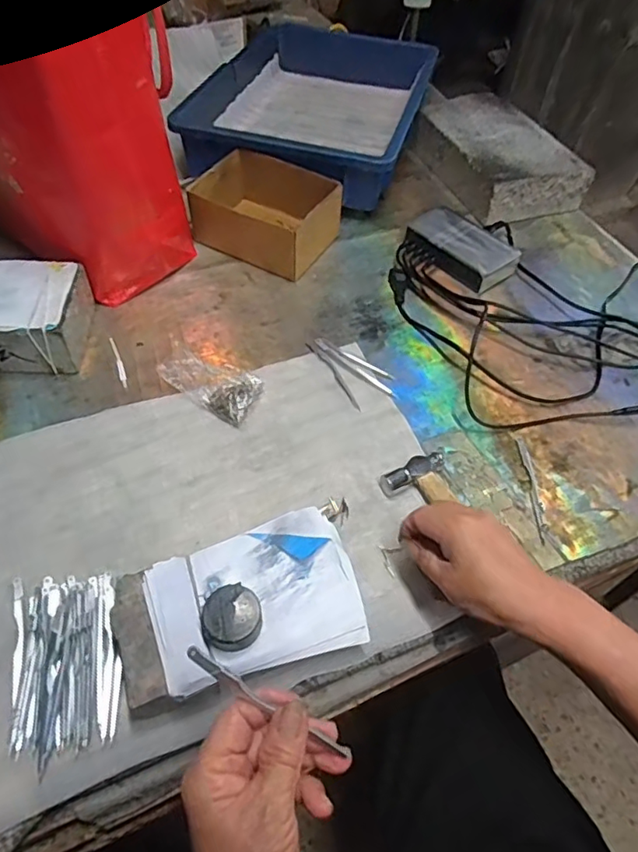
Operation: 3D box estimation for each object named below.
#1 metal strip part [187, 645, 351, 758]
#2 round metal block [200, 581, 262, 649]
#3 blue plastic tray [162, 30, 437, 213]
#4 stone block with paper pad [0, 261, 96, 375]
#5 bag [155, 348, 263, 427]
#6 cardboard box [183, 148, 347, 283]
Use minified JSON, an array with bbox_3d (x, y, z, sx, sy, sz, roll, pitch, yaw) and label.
[{"bbox_3d":[-0.028,0.150,0.305,0.103,0.004,0.007,35,57,-4],"label":"metal strip part"},{"bbox_3d":[-0.057,0.127,0.371,0.038,0.015,0.039,1,54,-2],"label":"round metal block"},{"bbox_3d":[-0.002,-0.478,0.846,0.295,0.093,0.421,13,54,7],"label":"blue plastic tray"},{"bbox_3d":[-0.317,-0.109,0.571,0.147,0.069,0.109,-2,54,-4],"label":"stone block with paper pad"},{"bbox_3d":[-0.107,-0.044,0.549,0.091,0.037,0.056,20,55,12],"label":"bag"},{"bbox_3d":[-0.064,-0.261,0.689,0.161,0.074,0.122,23,56,14],"label":"cardboard box"}]

